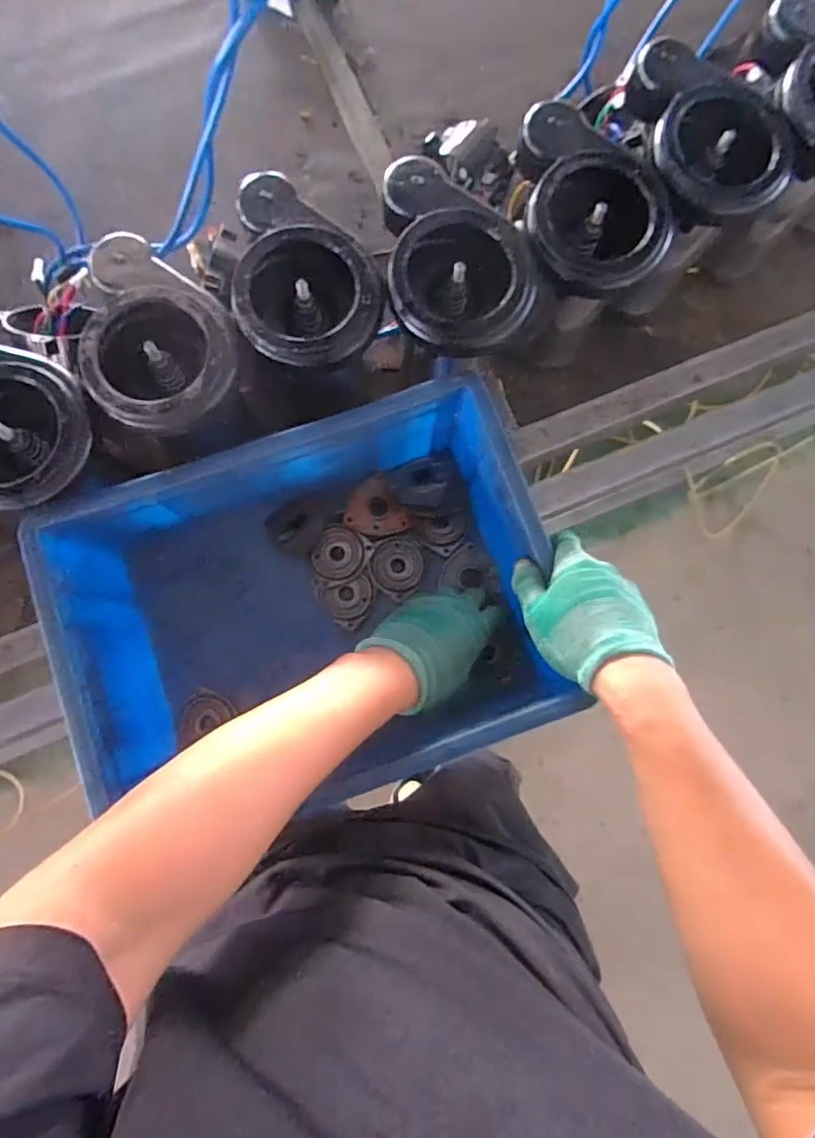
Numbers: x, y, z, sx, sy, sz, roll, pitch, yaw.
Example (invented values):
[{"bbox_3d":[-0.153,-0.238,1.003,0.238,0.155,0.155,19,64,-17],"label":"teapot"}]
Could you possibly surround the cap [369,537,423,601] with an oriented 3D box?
[{"bbox_3d":[-0.011,0.000,0.584,0.053,0.020,0.063,0,82,-1],"label":"cap"}]

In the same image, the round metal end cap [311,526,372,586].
[{"bbox_3d":[-0.072,-0.014,0.574,0.056,0.014,0.057,0,82,-1],"label":"round metal end cap"}]

